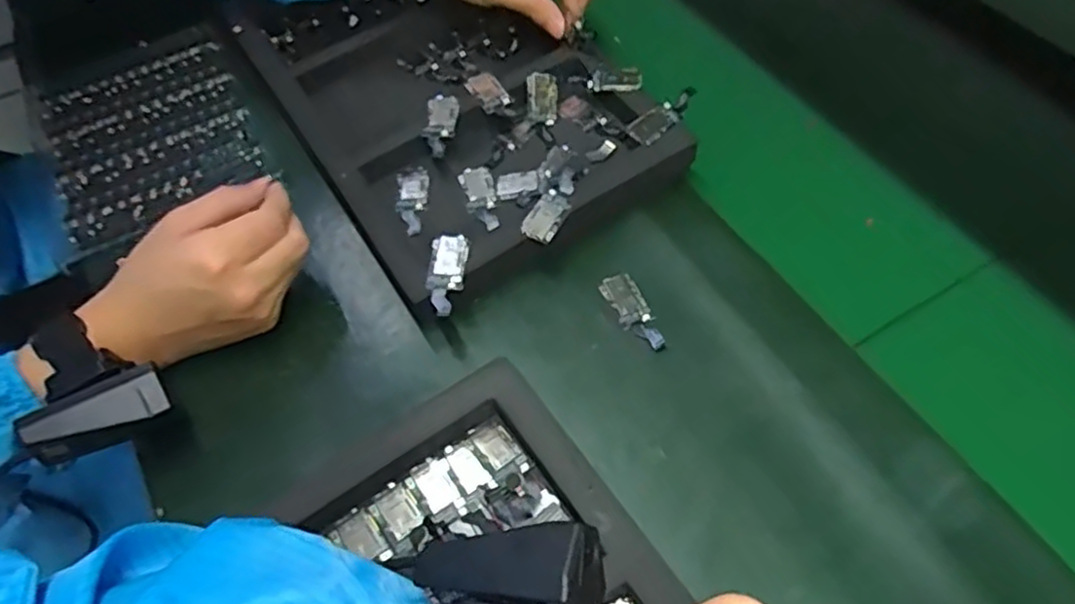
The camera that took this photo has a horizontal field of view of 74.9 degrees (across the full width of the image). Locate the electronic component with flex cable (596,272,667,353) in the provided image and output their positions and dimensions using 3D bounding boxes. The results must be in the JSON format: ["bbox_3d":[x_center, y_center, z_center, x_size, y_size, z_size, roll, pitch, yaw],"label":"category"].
[{"bbox_3d":[0.062,0.007,0.445,0.022,0.008,0.058,-25,59,-13],"label":"electronic component with flex cable"}]

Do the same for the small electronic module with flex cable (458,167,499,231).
[{"bbox_3d":[-0.040,-0.073,0.494,0.022,0.005,0.054,-14,57,-7],"label":"small electronic module with flex cable"}]

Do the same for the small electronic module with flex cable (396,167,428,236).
[{"bbox_3d":[-0.087,-0.069,0.487,0.020,0.010,0.052,-4,56,0],"label":"small electronic module with flex cable"}]

